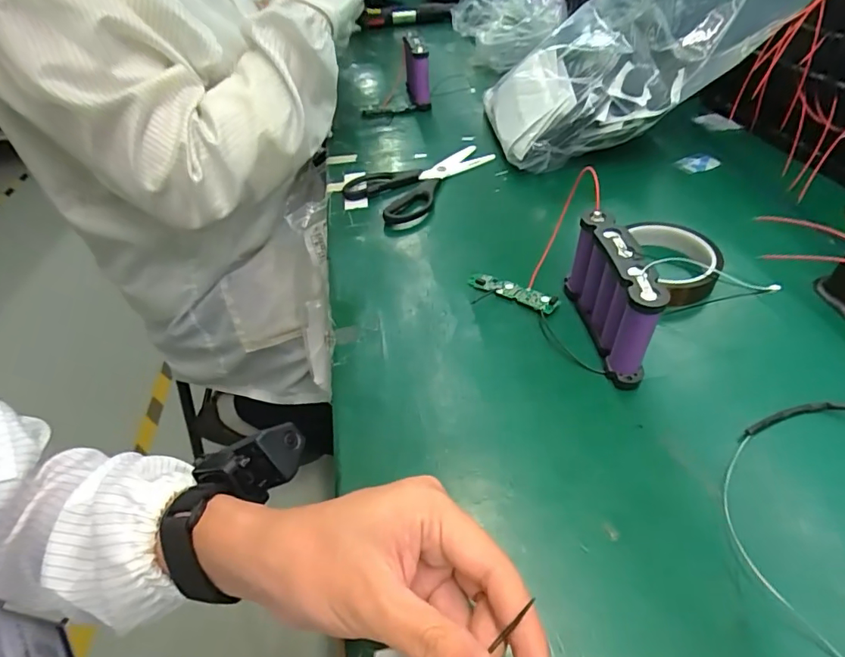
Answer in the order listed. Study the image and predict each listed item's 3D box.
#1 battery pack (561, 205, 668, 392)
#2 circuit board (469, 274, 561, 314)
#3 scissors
[{"bbox_3d":[0.141,-0.023,0.363,0.025,0.080,0.111,-7,46,0],"label":"battery pack"},{"bbox_3d":[0.077,-0.032,0.423,0.081,0.004,0.017,24,70,27],"label":"circuit board"},{"bbox_3d":[0.007,-0.176,0.571,0.179,0.014,0.109,-34,52,-24],"label":"scissors"}]

